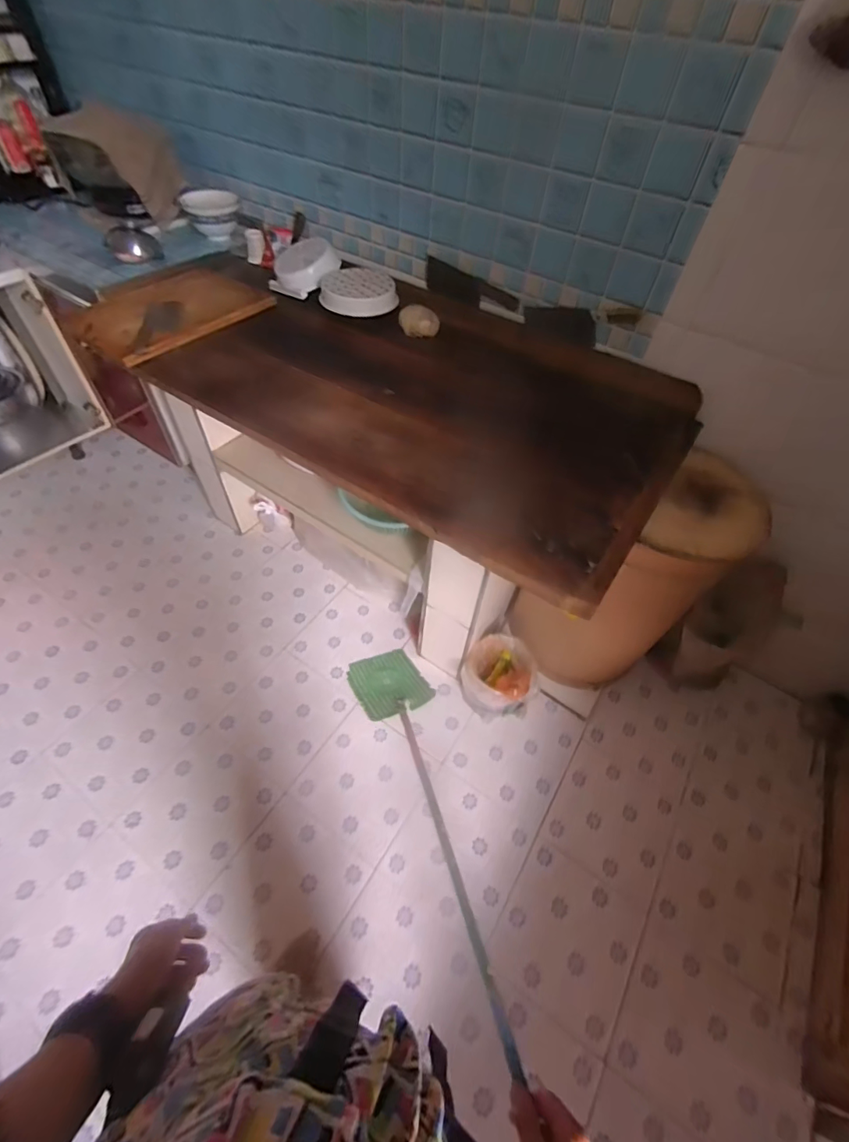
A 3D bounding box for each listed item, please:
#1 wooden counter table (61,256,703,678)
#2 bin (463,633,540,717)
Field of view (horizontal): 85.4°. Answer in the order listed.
[{"bbox_3d":[-0.158,-0.267,1.342,1.355,0.710,0.609,30,57,18],"label":"wooden counter table"},{"bbox_3d":[0.207,0.300,1.287,0.210,0.173,0.174,1,53,-3],"label":"bin"}]

